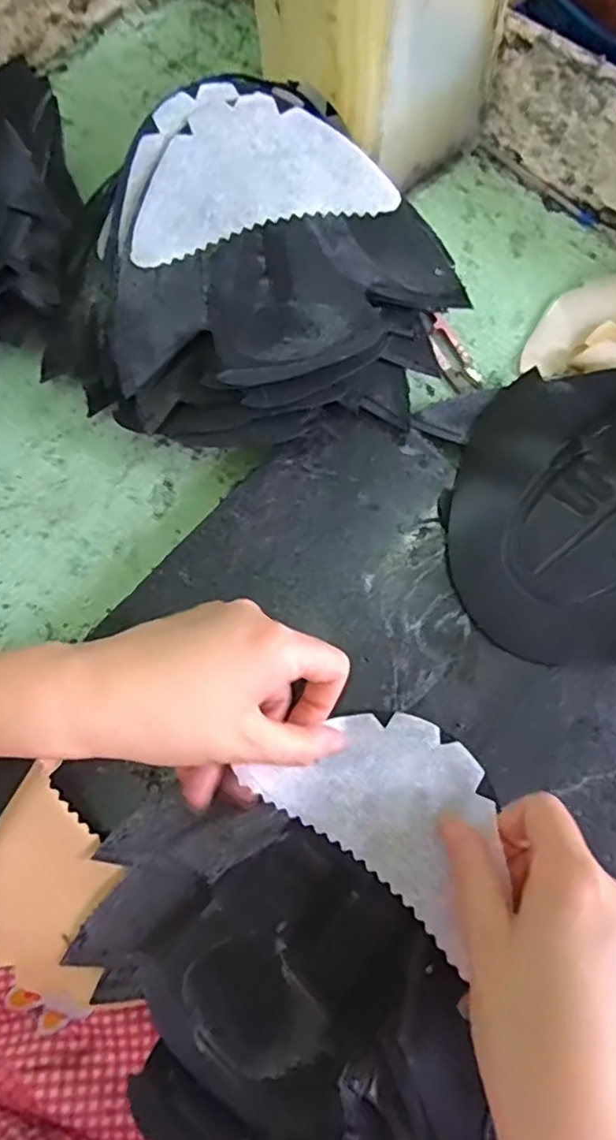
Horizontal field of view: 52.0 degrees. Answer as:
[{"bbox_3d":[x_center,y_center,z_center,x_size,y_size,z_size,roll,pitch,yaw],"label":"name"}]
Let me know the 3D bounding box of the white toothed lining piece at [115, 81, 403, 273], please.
[{"bbox_3d":[-0.035,-0.227,0.351,0.147,0.004,0.086,-16,91,-6],"label":"white toothed lining piece"}]

